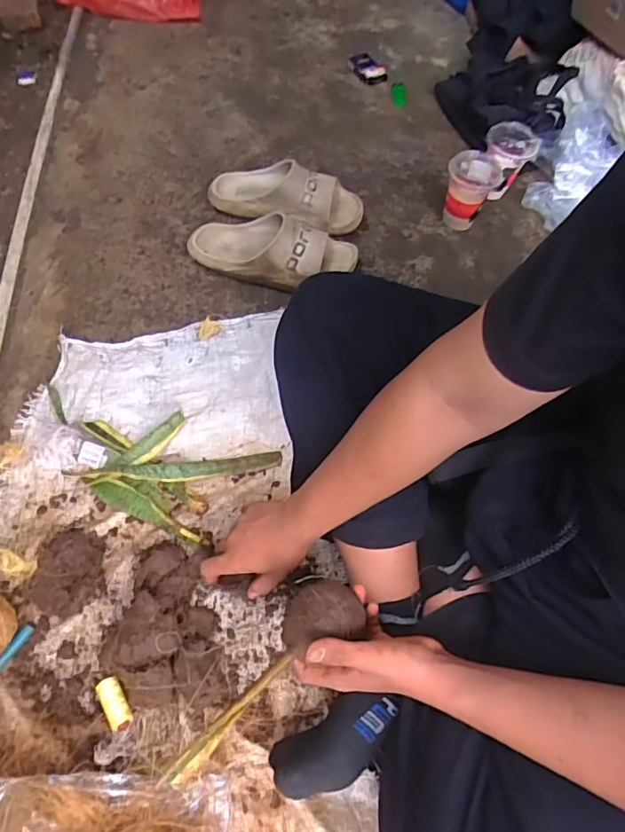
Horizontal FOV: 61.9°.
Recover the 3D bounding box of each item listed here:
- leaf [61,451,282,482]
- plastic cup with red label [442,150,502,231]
[{"bbox_3d":[-0.192,0.074,0.734,0.292,0.026,0.040,-3,63,-6],"label":"leaf"},{"bbox_3d":[0.303,-0.438,1.014,0.094,0.099,0.100,2,62,-3],"label":"plastic cup with red label"}]

